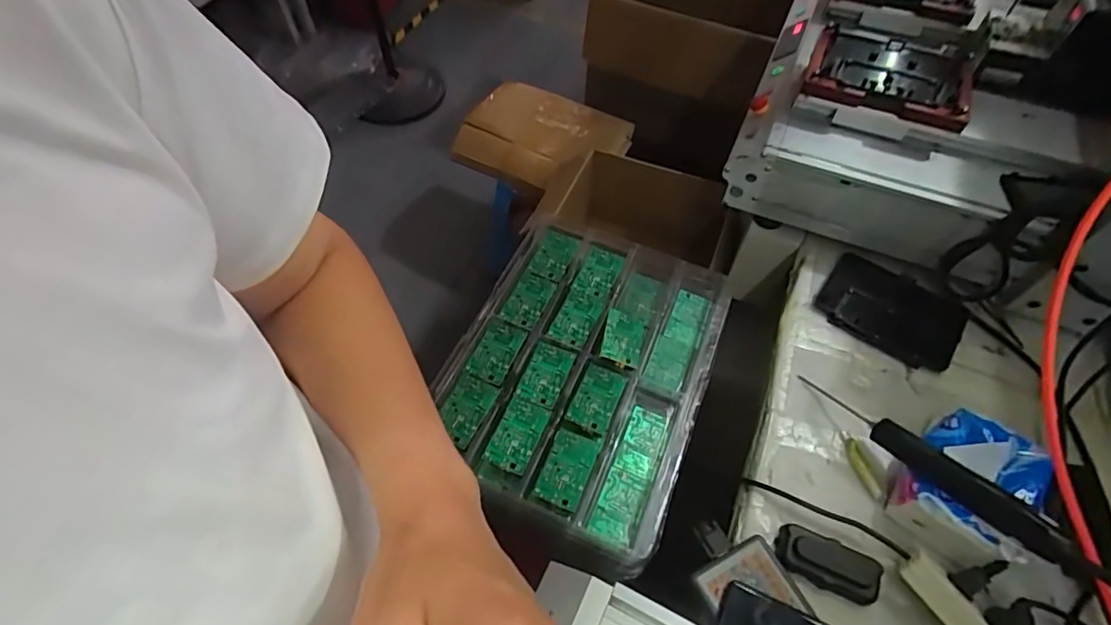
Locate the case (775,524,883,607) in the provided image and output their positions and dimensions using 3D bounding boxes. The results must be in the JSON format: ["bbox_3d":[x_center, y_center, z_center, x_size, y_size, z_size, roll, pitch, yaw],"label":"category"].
[{"bbox_3d":[0.303,0.278,0.603,0.103,0.028,0.051,22,61,11],"label":"case"}]

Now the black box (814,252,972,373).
[{"bbox_3d":[0.488,-0.005,0.790,0.185,0.025,0.146,34,65,18],"label":"black box"}]

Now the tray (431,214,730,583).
[{"bbox_3d":[0.037,0.079,0.837,0.368,0.053,0.521,24,54,8],"label":"tray"}]

